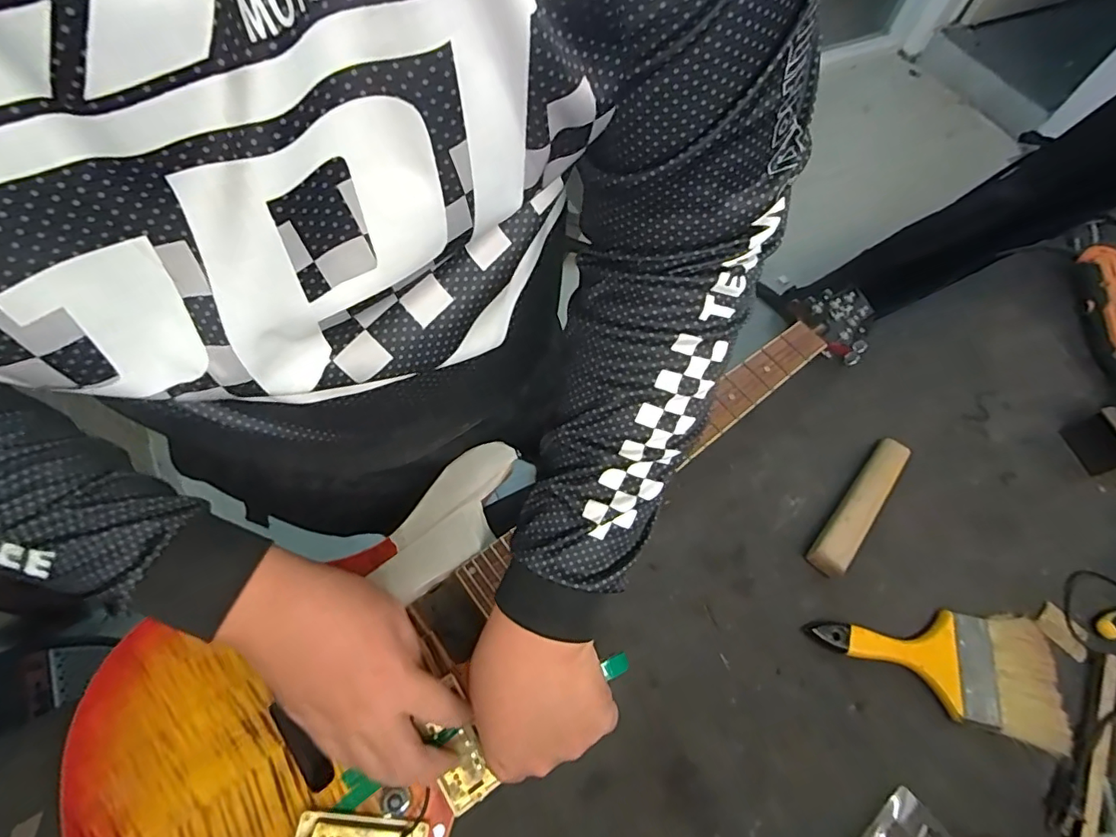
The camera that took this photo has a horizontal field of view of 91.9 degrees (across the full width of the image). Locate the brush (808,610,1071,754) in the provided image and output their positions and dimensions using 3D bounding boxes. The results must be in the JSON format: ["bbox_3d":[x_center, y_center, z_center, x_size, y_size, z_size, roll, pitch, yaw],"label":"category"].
[{"bbox_3d":[0.358,0.227,0.519,0.224,0.020,0.106,14,63,3],"label":"brush"}]

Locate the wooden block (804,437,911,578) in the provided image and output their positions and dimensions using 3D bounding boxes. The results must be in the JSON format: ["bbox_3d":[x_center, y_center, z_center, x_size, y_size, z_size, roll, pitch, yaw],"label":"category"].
[{"bbox_3d":[0.324,0.091,0.577,0.038,0.021,0.176,40,68,15],"label":"wooden block"}]

